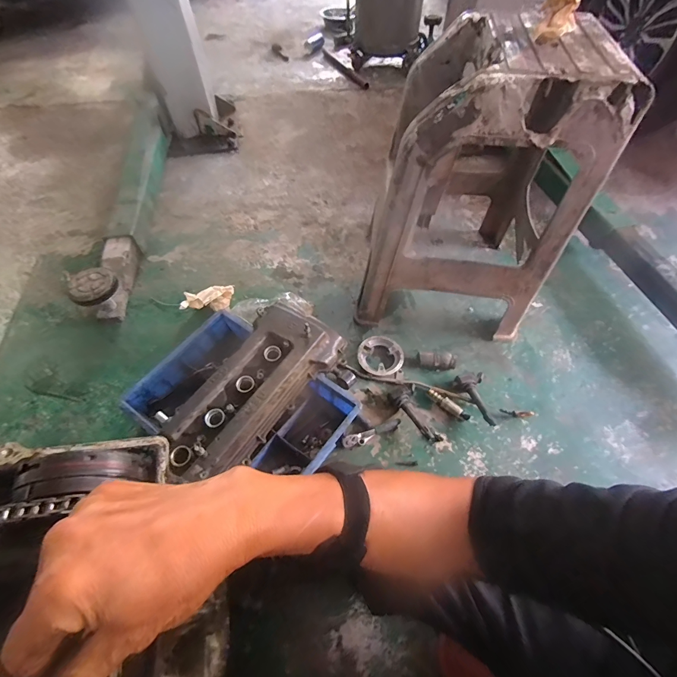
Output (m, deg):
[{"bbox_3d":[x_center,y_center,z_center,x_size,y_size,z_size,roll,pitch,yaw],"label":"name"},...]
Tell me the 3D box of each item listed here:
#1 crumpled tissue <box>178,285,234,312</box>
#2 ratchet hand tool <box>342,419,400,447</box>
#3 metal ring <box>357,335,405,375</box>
[{"bbox_3d":[-0.384,-0.115,1.022,0.155,0.060,0.053,-2,57,-2],"label":"crumpled tissue"},{"bbox_3d":[0.080,0.227,0.827,0.144,0.025,0.024,-16,60,-10],"label":"ratchet hand tool"},{"bbox_3d":[0.115,0.047,0.944,0.120,0.022,0.118,0,58,0],"label":"metal ring"}]

